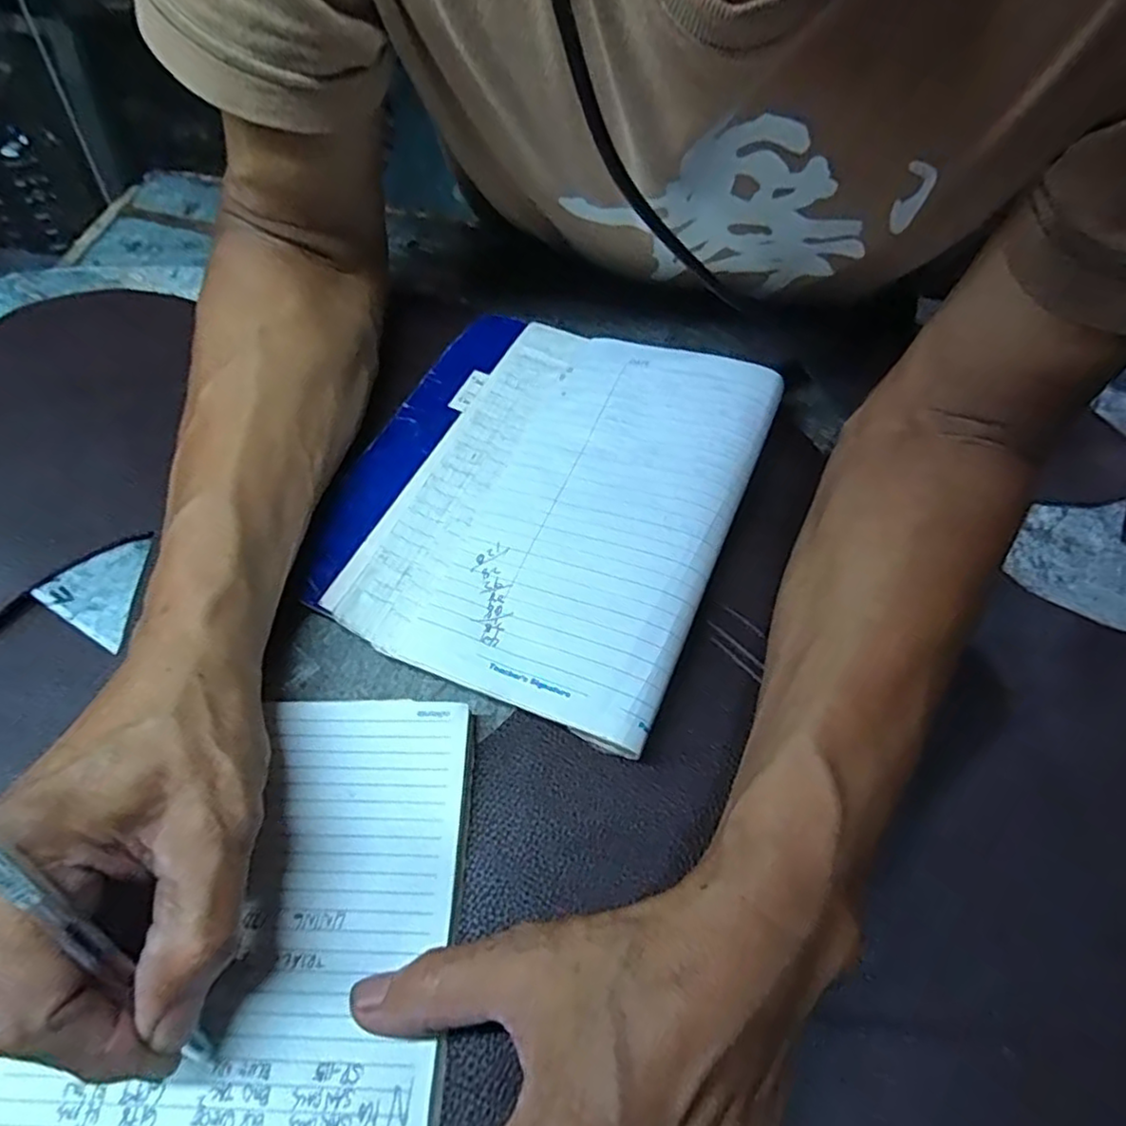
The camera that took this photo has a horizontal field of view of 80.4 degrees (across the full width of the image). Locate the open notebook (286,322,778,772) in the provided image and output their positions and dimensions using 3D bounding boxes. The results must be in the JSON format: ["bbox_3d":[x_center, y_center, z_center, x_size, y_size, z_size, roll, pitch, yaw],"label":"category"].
[{"bbox_3d":[-0.012,-0.038,0.324,0.181,0.030,0.206,21,56,14],"label":"open notebook"}]

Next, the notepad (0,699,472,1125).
[{"bbox_3d":[-0.114,0.140,0.219,0.147,0.008,0.195,2,59,2],"label":"notepad"}]

